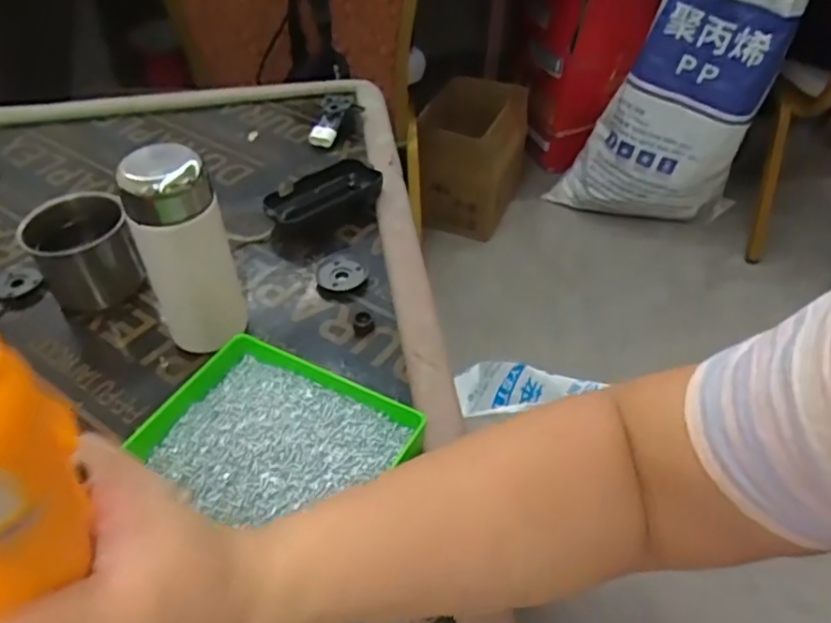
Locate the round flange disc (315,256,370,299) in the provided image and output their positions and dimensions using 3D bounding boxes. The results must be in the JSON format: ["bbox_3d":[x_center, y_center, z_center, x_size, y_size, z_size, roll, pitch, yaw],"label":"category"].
[{"bbox_3d":[-0.059,-0.028,0.531,0.041,0.008,0.041,0,43,0],"label":"round flange disc"}]

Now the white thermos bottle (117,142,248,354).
[{"bbox_3d":[-0.150,-0.034,0.437,0.055,0.140,0.046,-16,45,-17],"label":"white thermos bottle"}]

